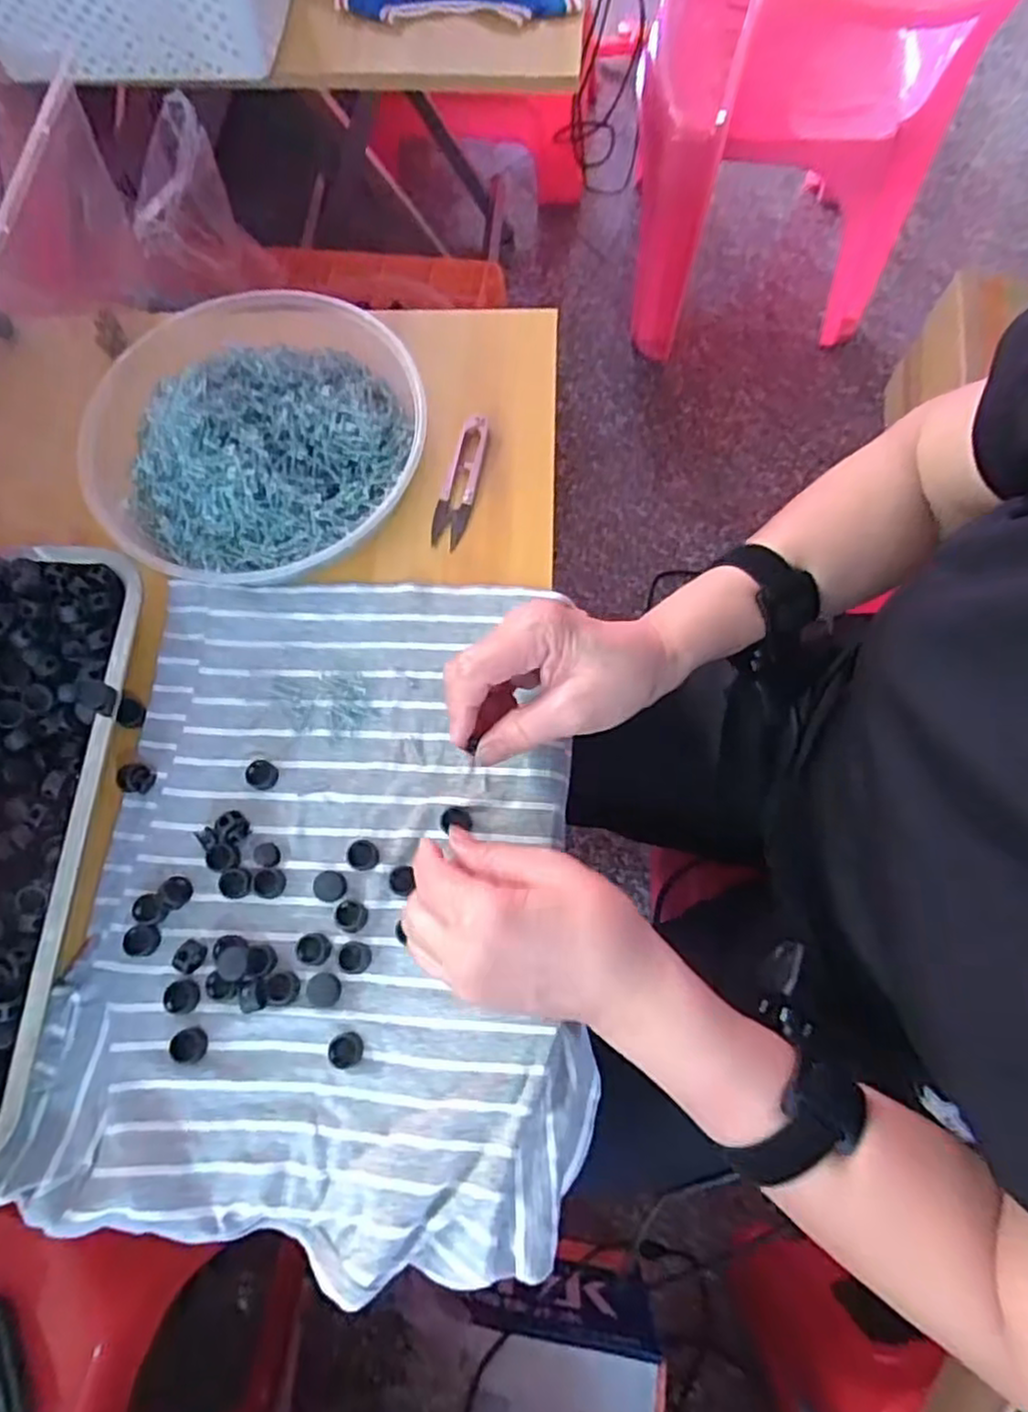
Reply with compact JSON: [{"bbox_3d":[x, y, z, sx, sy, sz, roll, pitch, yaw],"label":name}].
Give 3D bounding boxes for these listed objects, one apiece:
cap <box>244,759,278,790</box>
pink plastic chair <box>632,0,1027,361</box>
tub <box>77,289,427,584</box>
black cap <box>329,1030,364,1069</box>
[{"bbox_3d":[-0.152,0.041,0.426,0.018,0.006,0.017,0,72,1],"label":"cap"},{"bbox_3d":[0.420,-0.908,0.934,0.453,0.623,0.514,6,73,3],"label":"pink plastic chair"},{"bbox_3d":[-0.176,-0.188,0.464,0.216,0.075,0.217,0,72,1],"label":"tub"},{"bbox_3d":[-0.090,0.184,0.378,0.019,0.005,0.017,-26,74,-7],"label":"black cap"}]

